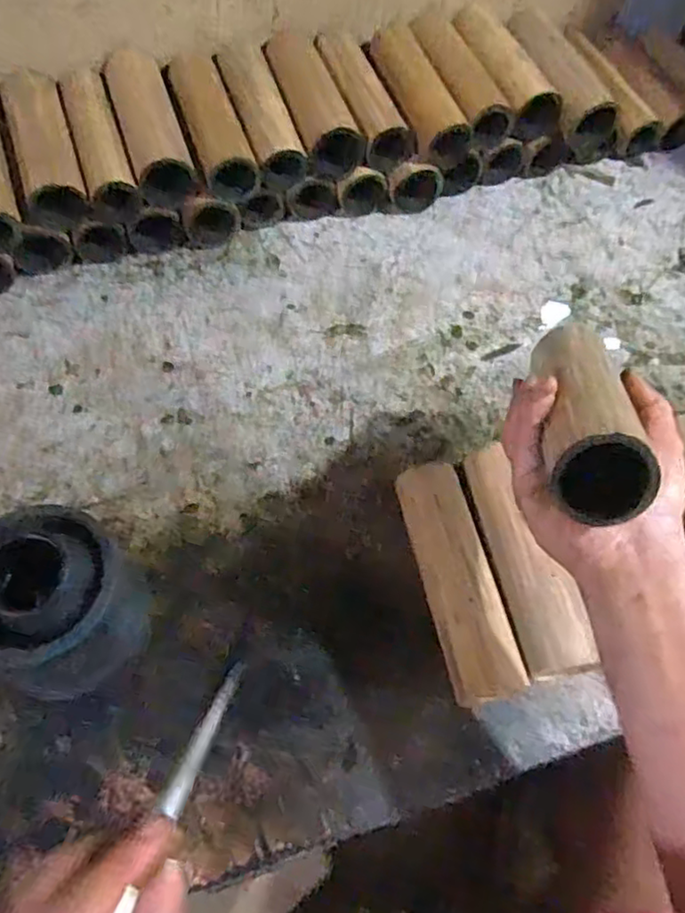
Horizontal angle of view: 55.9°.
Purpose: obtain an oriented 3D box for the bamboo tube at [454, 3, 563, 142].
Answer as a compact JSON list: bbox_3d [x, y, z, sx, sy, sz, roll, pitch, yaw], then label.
[{"bbox_3d":[0.177,-0.433,0.722,0.060,0.052,0.173,-15,60,-11],"label":"bamboo tube"}]

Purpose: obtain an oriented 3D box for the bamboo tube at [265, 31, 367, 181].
[{"bbox_3d":[-0.035,-0.370,0.681,0.066,0.050,0.175,-18,61,-13],"label":"bamboo tube"}]

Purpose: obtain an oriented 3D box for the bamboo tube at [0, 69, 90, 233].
[{"bbox_3d":[-0.294,-0.304,0.637,0.058,0.049,0.170,-16,60,-12],"label":"bamboo tube"}]

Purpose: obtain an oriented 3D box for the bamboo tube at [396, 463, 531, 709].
[{"bbox_3d":[0.086,0.093,0.488,0.051,0.054,0.175,-9,62,-8],"label":"bamboo tube"}]

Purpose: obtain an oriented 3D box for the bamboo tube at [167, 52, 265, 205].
[{"bbox_3d":[-0.133,-0.336,0.658,0.056,0.047,0.167,-18,61,-13],"label":"bamboo tube"}]

